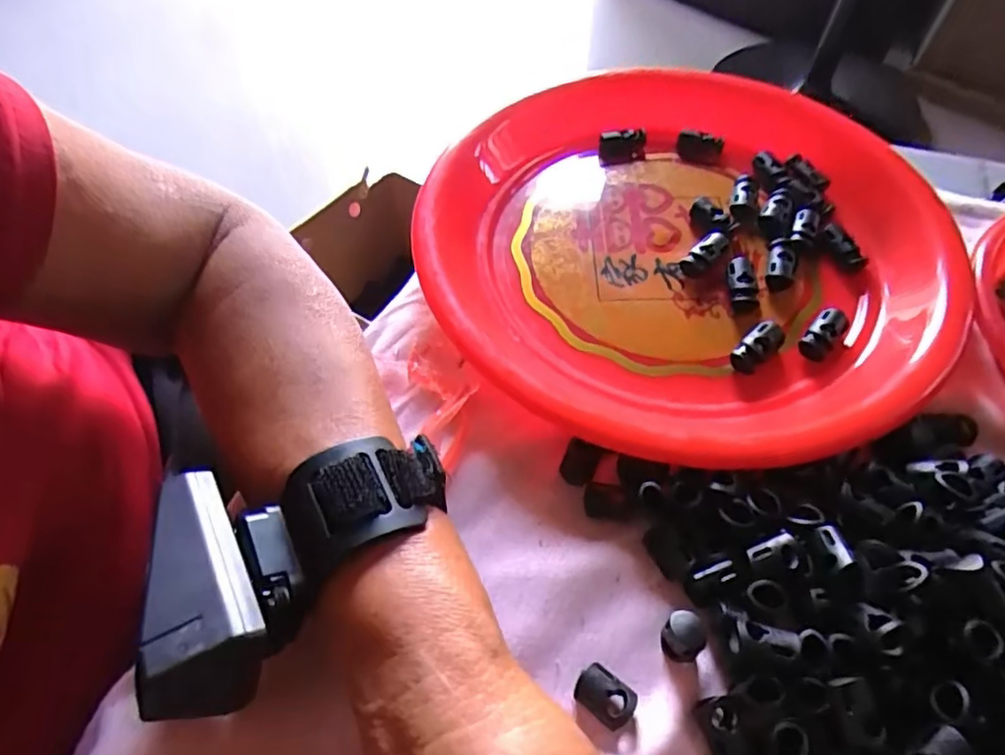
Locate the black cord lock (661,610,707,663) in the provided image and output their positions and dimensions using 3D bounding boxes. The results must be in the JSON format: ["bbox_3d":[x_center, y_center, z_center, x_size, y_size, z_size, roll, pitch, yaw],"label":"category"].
[{"bbox_3d":[0.063,0.090,0.208,0.014,0.016,0.013,0,56,0],"label":"black cord lock"}]

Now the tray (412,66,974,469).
[{"bbox_3d":[0.088,-0.074,0.303,0.248,0.029,0.252,0,56,0],"label":"tray"}]

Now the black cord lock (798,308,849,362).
[{"bbox_3d":[0.151,-0.021,0.279,0.013,0.007,0.030,37,64,22],"label":"black cord lock"}]

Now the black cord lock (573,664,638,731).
[{"bbox_3d":[0.035,0.109,0.203,0.020,0.008,0.013,33,63,20],"label":"black cord lock"}]

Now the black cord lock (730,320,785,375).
[{"bbox_3d":[0.119,-0.015,0.276,0.030,0.010,0.013,-38,64,-22],"label":"black cord lock"}]

